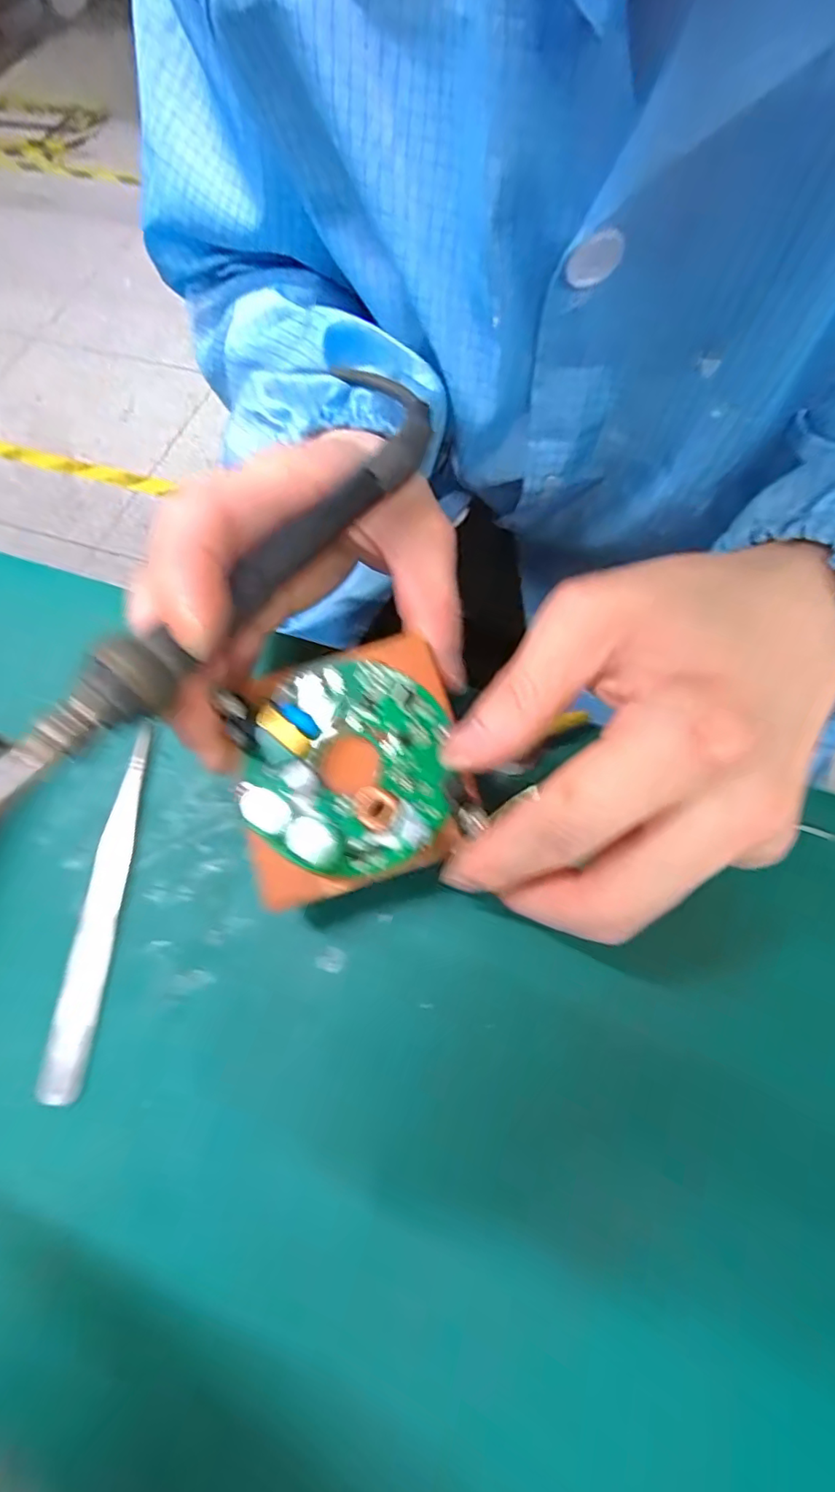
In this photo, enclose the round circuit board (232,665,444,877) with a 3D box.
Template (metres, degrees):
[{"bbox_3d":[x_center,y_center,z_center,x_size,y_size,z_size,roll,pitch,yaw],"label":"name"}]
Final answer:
[{"bbox_3d":[-0.022,0.005,0.171,0.059,0.022,0.063,-1,66,2],"label":"round circuit board"}]

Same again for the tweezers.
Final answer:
[{"bbox_3d":[-0.110,0.052,0.200,0.012,0.004,0.125,2,66,3],"label":"tweezers"}]

